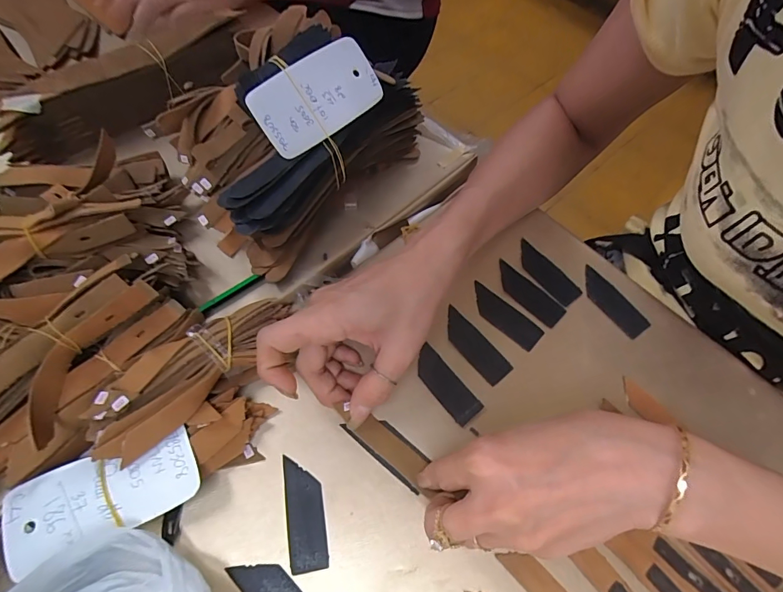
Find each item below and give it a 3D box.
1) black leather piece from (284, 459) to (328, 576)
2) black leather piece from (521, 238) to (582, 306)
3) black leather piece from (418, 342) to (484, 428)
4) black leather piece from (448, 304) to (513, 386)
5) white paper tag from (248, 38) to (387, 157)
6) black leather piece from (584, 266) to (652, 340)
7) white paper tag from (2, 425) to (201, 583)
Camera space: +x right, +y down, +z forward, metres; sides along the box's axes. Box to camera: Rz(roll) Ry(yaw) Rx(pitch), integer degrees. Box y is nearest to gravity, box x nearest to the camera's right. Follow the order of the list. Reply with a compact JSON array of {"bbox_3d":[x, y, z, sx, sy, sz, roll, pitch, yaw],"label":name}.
[{"bbox_3d":[-0.054,0.133,0.261,0.022,0.004,0.063,-9,62,-7],"label":"black leather piece"},{"bbox_3d":[0.128,-0.020,0.351,0.024,0.004,0.063,-38,68,-20],"label":"black leather piece"},{"bbox_3d":[0.038,0.063,0.302,0.022,0.004,0.059,-34,67,-19],"label":"black leather piece"},{"bbox_3d":[0.061,0.037,0.317,0.022,0.004,0.062,-39,72,-14],"label":"black leather piece"},{"bbox_3d":[-0.053,-0.152,0.317,0.104,0.008,0.051,-42,111,-18],"label":"white paper tag"},{"bbox_3d":[0.177,0.003,0.339,0.025,0.004,0.064,-29,66,-17],"label":"black leather piece"},{"bbox_3d":[-0.167,0.114,0.244,0.102,0.006,0.048,-22,70,-13],"label":"white paper tag"}]

